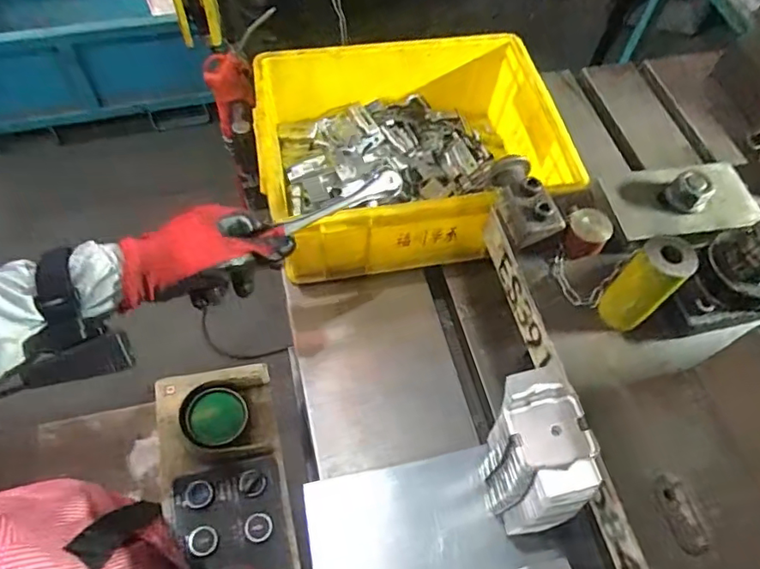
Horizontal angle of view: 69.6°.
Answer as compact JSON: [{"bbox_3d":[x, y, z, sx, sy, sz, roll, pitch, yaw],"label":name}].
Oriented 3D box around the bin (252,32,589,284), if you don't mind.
[{"bbox_3d":[0.031,-0.156,0.668,0.343,0.131,0.258,-9,61,-9],"label":"bin"}]

